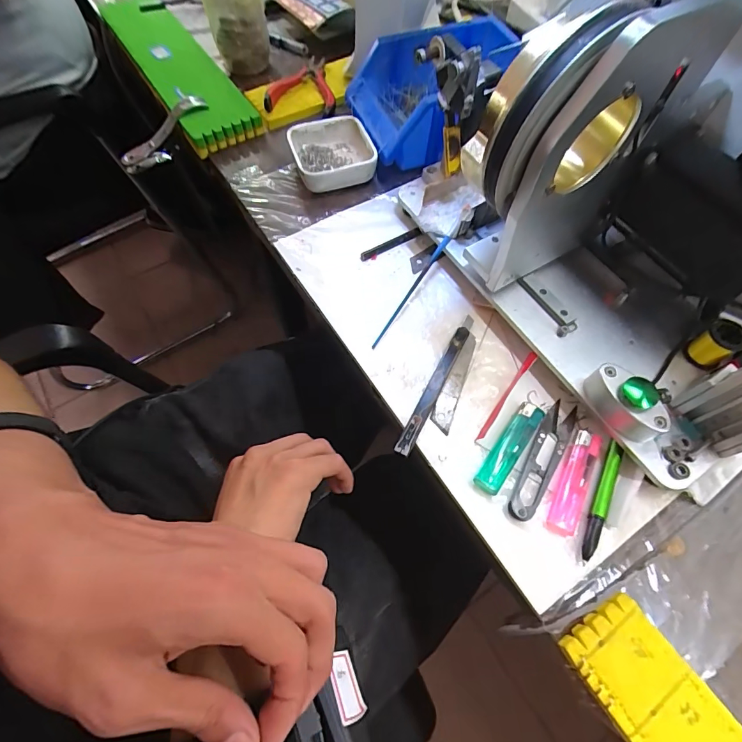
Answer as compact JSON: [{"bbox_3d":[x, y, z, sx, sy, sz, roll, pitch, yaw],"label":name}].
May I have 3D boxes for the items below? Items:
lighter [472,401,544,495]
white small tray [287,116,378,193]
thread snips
[{"bbox_3d":[0.104,0.057,0.311,0.020,0.008,0.077,34,68,16],"label":"lighter"},{"bbox_3d":[-0.043,-0.233,0.438,0.078,0.030,0.087,-17,65,-8],"label":"white small tray"},{"bbox_3d":[0.130,0.064,0.308,0.023,0.011,0.101,31,67,14],"label":"thread snips"}]

